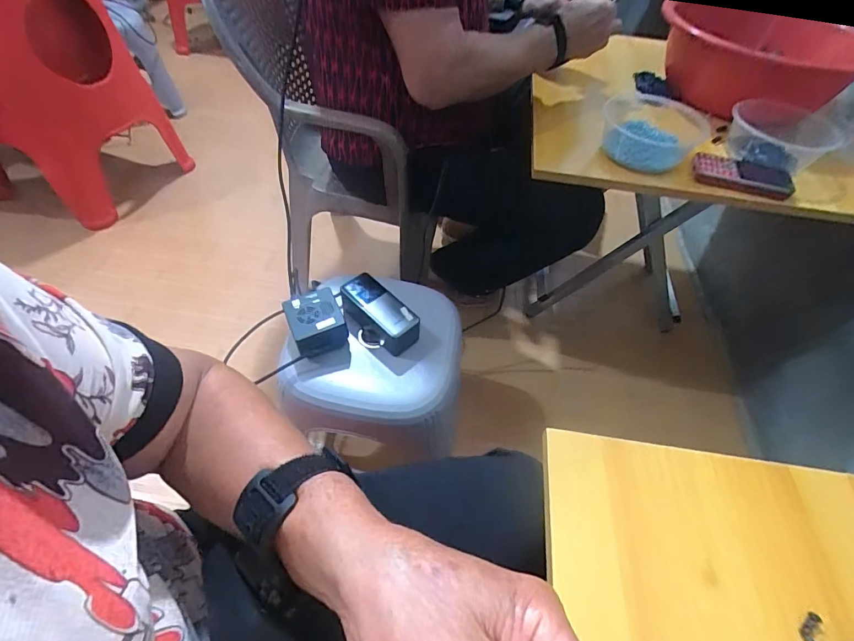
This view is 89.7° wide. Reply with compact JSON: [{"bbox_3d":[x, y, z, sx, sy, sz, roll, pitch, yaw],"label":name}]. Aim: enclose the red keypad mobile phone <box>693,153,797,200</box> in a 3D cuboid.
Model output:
[{"bbox_3d":[0.448,-0.209,0.612,0.127,0.013,0.064,20,54,11],"label":"red keypad mobile phone"}]

